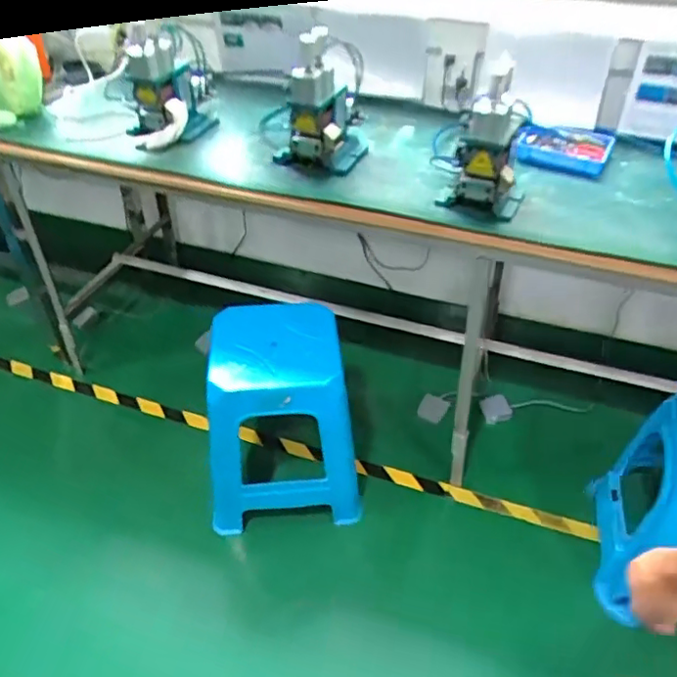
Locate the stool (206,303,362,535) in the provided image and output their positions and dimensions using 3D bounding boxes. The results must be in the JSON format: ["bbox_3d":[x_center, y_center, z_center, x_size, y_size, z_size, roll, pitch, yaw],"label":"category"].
[{"bbox_3d":[-0.140,0.162,1.455,0.343,0.422,0.352,-4,40,-7],"label":"stool"}]

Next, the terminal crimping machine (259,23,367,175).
[{"bbox_3d":[-0.056,-0.531,1.302,0.224,0.275,0.280,1,39,-1],"label":"terminal crimping machine"}]

